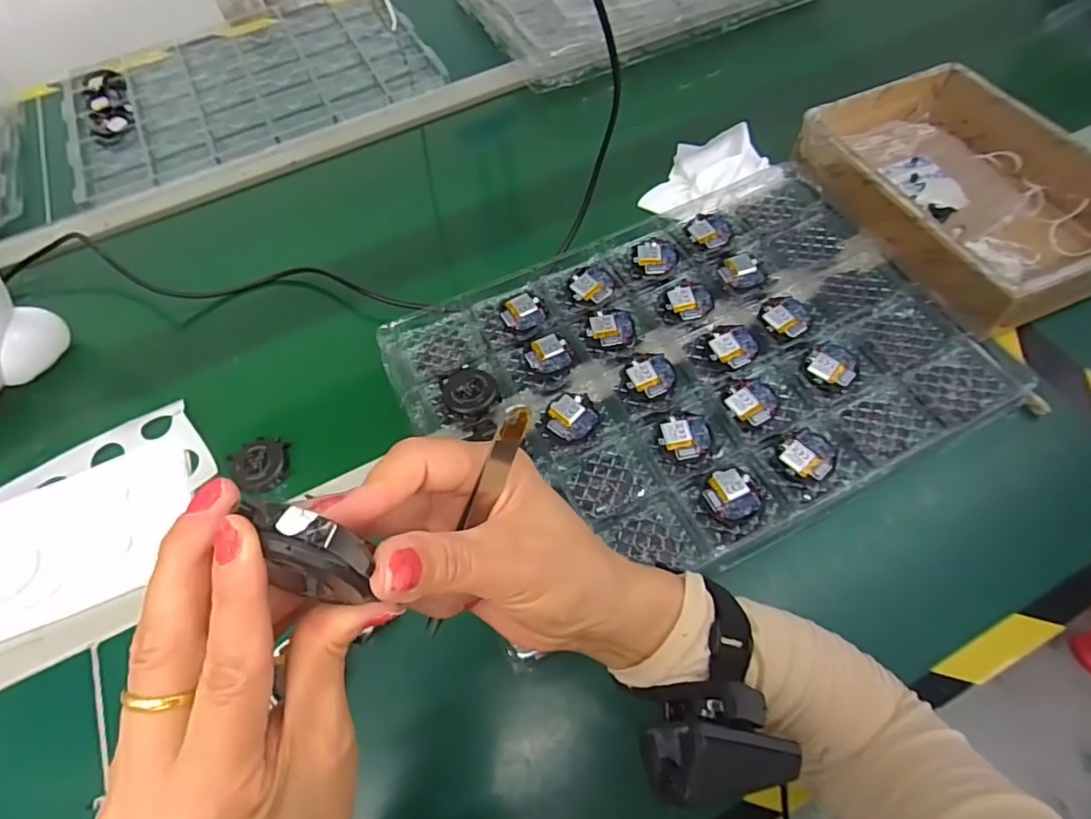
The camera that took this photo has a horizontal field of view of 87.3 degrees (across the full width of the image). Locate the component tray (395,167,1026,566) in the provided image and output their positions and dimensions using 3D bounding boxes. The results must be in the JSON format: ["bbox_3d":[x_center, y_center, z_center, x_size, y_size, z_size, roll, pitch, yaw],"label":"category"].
[{"bbox_3d":[0.118,-0.044,0.476,0.432,0.027,0.296,-25,63,-10],"label":"component tray"}]

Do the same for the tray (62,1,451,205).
[{"bbox_3d":[-0.375,-0.418,0.730,0.434,0.027,0.278,-25,62,-10],"label":"tray"}]

